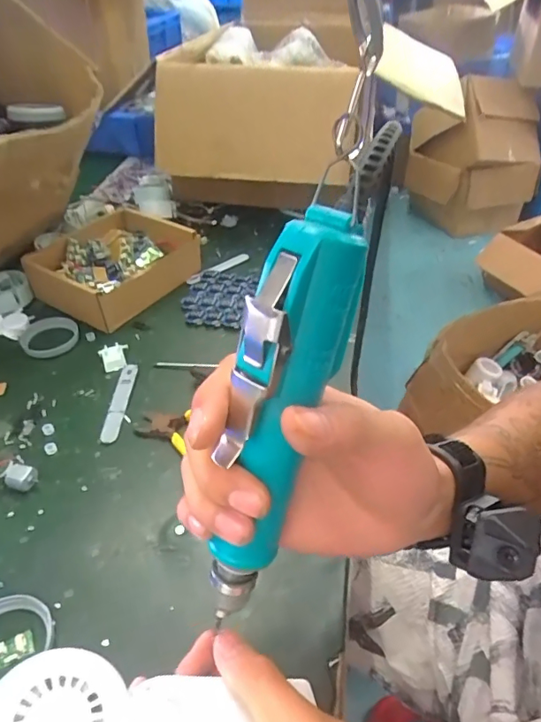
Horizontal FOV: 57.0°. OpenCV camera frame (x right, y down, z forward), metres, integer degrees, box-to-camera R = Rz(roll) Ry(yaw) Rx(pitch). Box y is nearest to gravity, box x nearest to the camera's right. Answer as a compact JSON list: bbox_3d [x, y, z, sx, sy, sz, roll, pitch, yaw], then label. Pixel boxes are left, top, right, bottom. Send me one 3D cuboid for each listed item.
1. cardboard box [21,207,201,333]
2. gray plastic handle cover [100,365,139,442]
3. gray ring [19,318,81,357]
[{"bbox_3d":[-0.192,-0.124,0.628,0.159,0.048,0.185,26,48,26],"label":"cardboard box"},{"bbox_3d":[-0.144,0.037,0.477,0.016,0.005,0.097,1,42,1],"label":"gray plastic handle cover"},{"bbox_3d":[-0.245,-0.027,0.551,0.058,0.008,0.062,0,42,0],"label":"gray ring"}]

